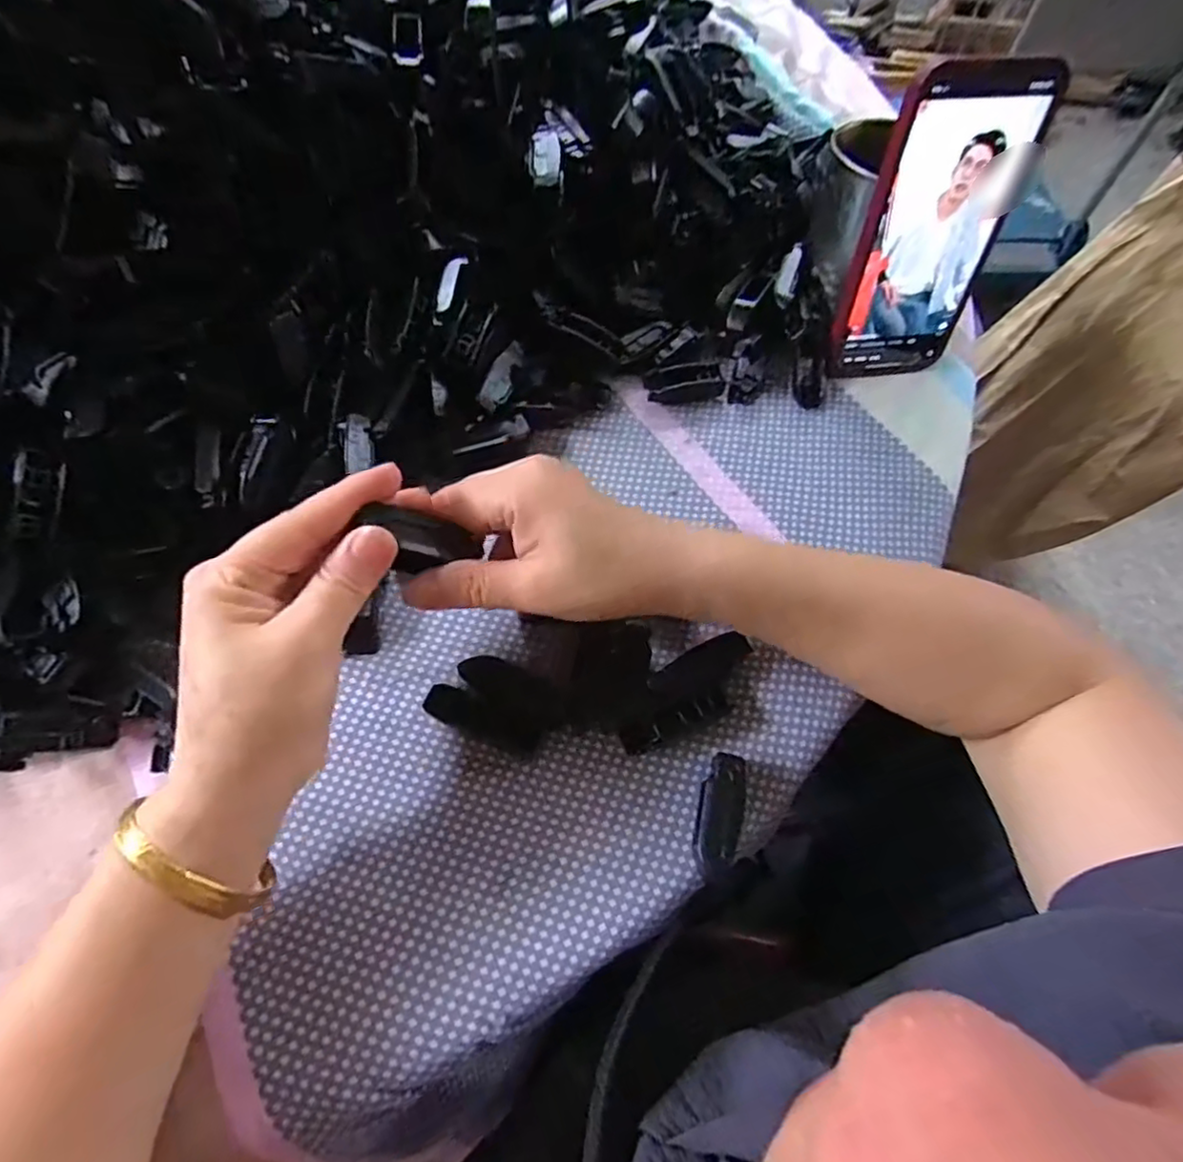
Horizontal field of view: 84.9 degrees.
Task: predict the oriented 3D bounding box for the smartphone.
[{"bbox_3d":[0.183,-0.185,0.354,0.076,0.157,0.011,-4,49,-5],"label":"smartphone"}]

